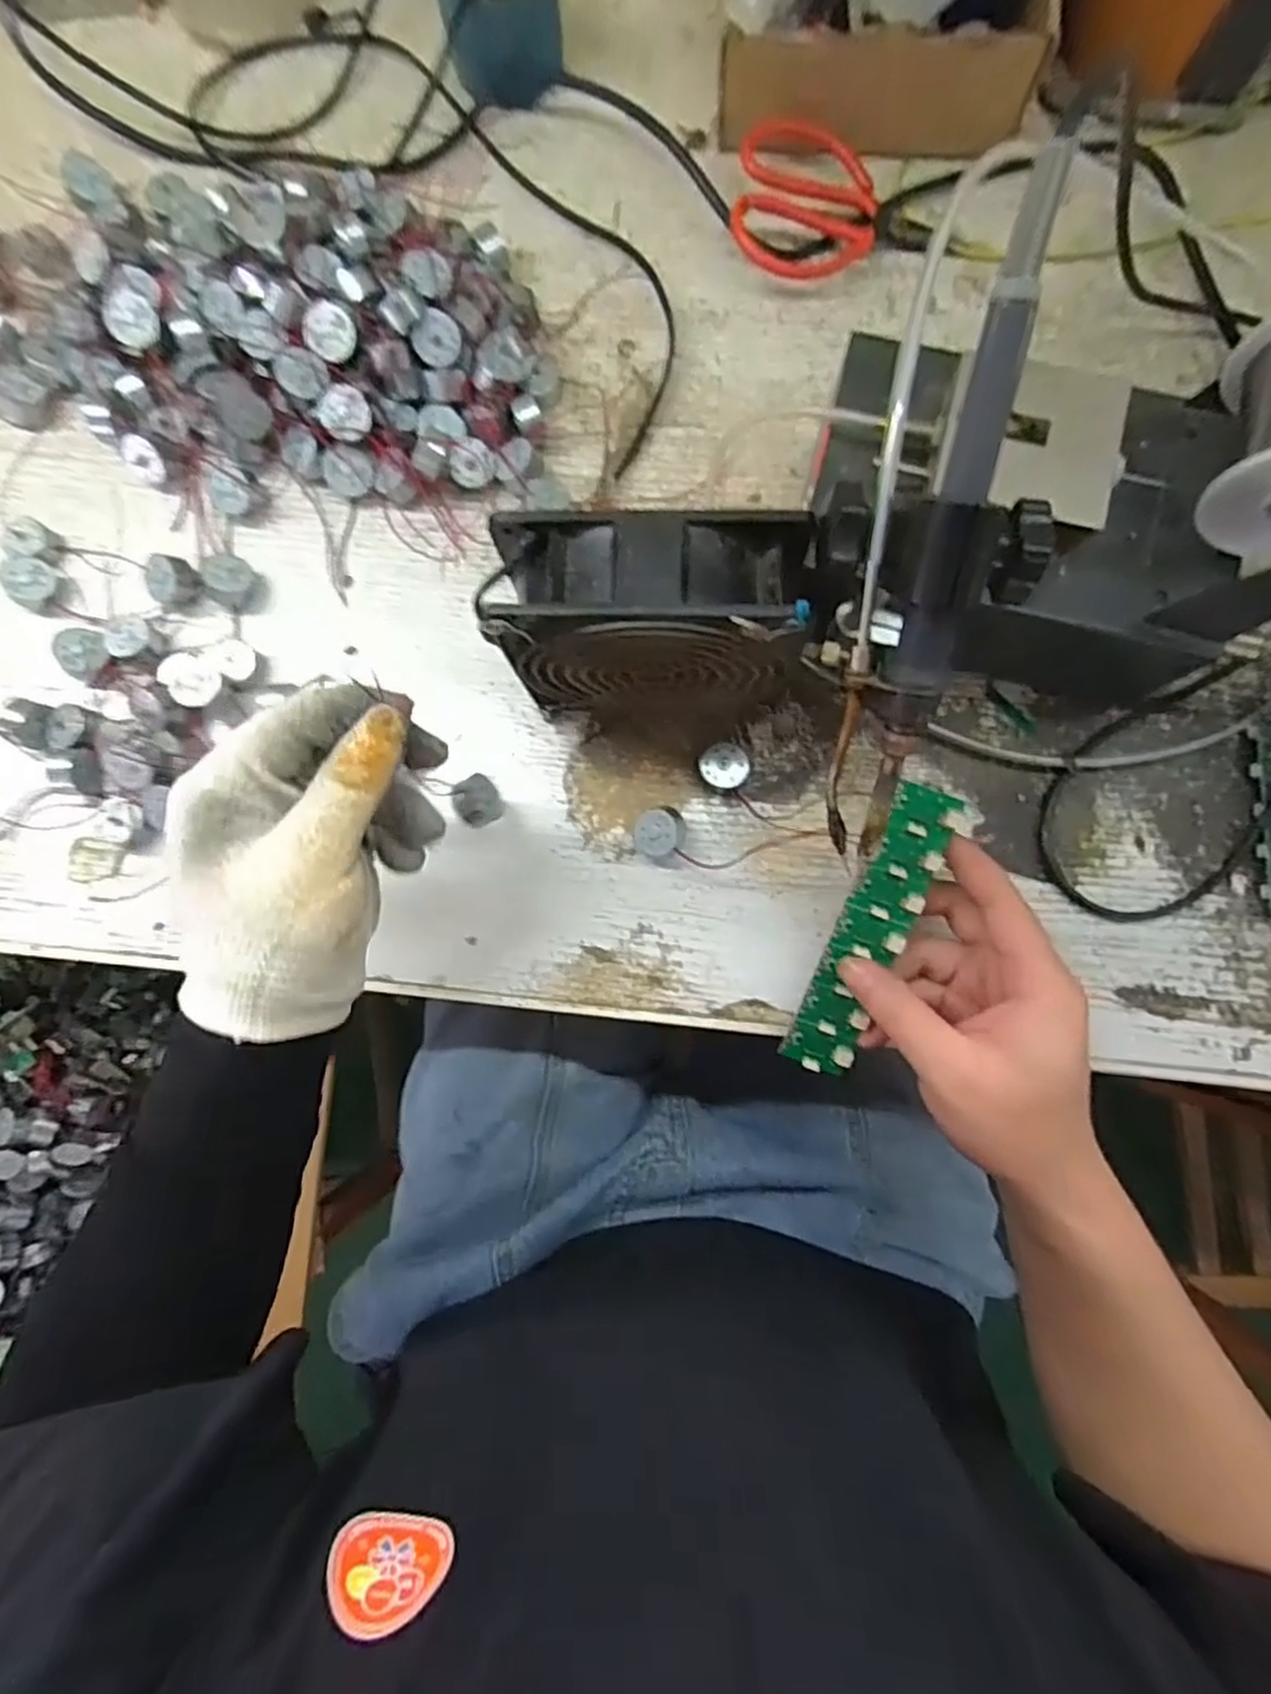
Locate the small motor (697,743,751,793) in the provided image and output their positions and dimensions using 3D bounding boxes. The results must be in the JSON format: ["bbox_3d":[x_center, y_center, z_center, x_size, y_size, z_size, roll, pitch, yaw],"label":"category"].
[{"bbox_3d":[0.044,-0.040,0.362,0.024,0.013,0.022,0,85,1],"label":"small motor"}]

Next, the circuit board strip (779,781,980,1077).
[{"bbox_3d":[0.105,0.040,0.320,0.032,0.006,0.136,22,103,3],"label":"circuit board strip"}]

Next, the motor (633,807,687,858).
[{"bbox_3d":[0.012,-0.007,0.355,0.024,0.021,0.023,0,85,1],"label":"motor"}]

